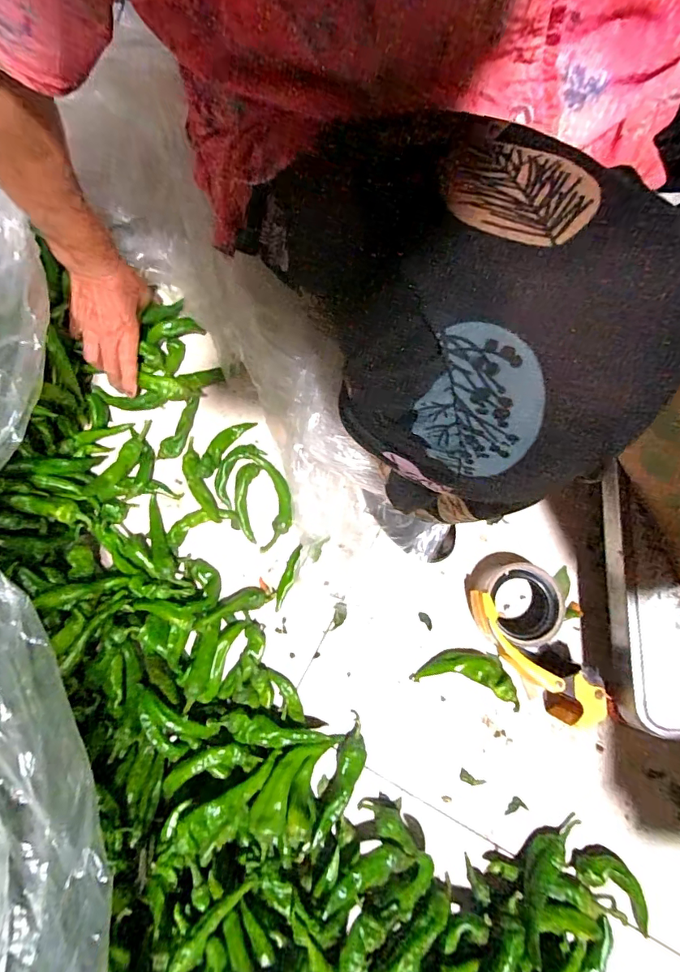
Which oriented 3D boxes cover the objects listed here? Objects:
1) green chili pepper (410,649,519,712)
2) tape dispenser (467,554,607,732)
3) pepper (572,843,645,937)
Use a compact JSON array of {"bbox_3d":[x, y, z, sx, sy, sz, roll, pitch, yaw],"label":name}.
[{"bbox_3d":[0.138,0.202,0.513,0.106,0.022,0.045,14,78,5],"label":"green chili pepper"},{"bbox_3d":[0.209,0.154,0.502,0.085,0.062,0.173,-35,78,-6],"label":"tape dispenser"},{"bbox_3d":[0.280,0.400,0.470,0.096,0.021,0.040,38,81,9],"label":"pepper"}]

